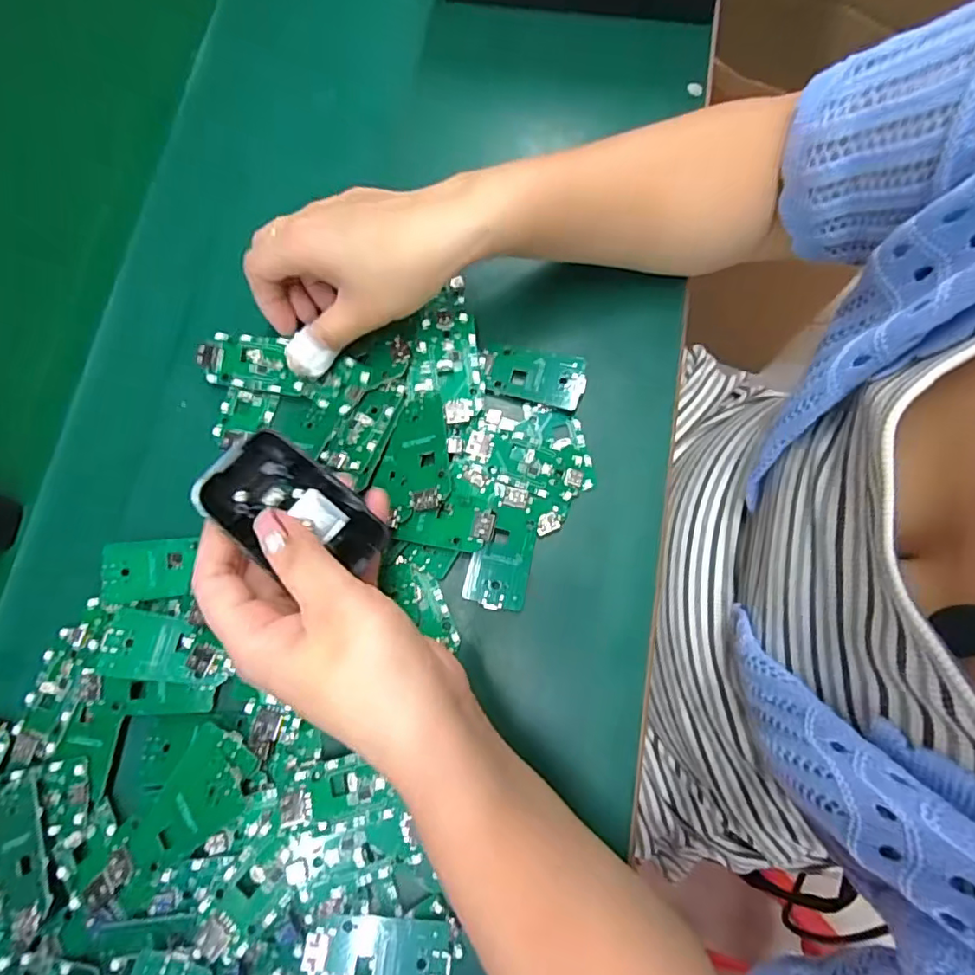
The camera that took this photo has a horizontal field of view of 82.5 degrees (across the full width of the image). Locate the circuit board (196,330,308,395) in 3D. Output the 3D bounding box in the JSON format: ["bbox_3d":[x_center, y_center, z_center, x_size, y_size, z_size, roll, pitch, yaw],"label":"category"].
[{"bbox_3d":[-0.134,-0.072,0.319,0.060,0.006,0.031,8,86,2],"label":"circuit board"}]

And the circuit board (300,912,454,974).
[{"bbox_3d":[-0.049,0.210,0.248,0.063,0.008,0.030,6,77,2],"label":"circuit board"}]

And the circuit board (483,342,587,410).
[{"bbox_3d":[0.026,-0.065,0.318,0.057,0.004,0.032,11,77,4],"label":"circuit board"}]

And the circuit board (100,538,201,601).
[{"bbox_3d":[-0.182,0.044,0.297,0.046,0.004,0.030,-3,81,-10],"label":"circuit board"}]

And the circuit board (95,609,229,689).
[{"bbox_3d":[-0.160,0.081,0.278,0.058,0.006,0.031,13,68,-8],"label":"circuit board"}]

